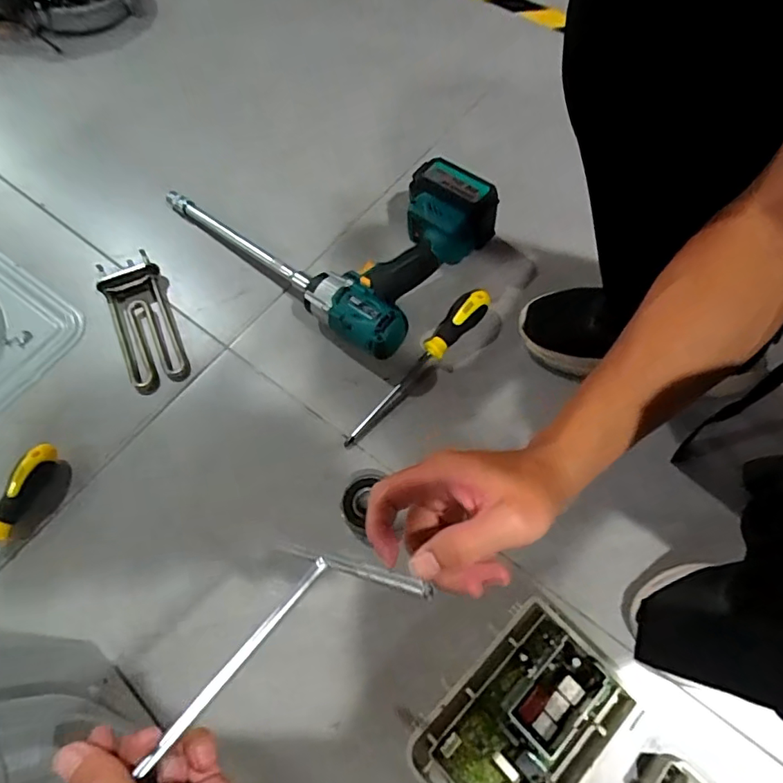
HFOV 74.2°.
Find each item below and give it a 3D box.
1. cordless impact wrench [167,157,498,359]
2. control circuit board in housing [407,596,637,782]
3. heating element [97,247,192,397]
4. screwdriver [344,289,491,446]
[{"bbox_3d":[-0.085,-0.236,0.674,0.384,0.084,0.257,36,71,15],"label":"cordless impact wrench"},{"bbox_3d":[0.111,0.289,0.450,0.187,0.046,0.128,-41,72,-17],"label":"control circuit board in housing"},{"bbox_3d":[-0.309,-0.088,0.645,0.075,0.024,0.185,-24,68,-10],"label":"heating element"},{"bbox_3d":[0.037,-0.030,0.601,0.045,0.037,0.246,34,70,15],"label":"screwdriver"}]

